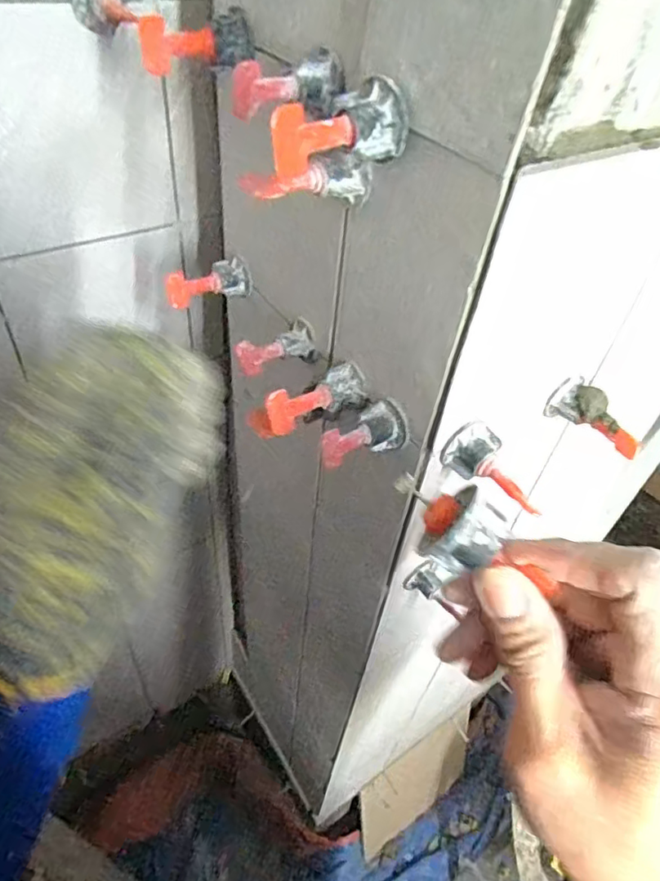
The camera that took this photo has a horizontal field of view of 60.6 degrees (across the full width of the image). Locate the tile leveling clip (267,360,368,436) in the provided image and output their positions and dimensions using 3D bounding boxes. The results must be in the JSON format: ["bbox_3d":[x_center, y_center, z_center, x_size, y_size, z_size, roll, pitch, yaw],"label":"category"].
[{"bbox_3d":[-0.009,-0.025,0.336,0.059,0.029,0.021,-13,48,-18],"label":"tile leveling clip"}]

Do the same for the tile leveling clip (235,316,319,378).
[{"bbox_3d":[-0.035,-0.060,0.364,0.051,0.025,0.024,-17,50,-21],"label":"tile leveling clip"}]

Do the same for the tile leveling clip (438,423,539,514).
[{"bbox_3d":[0.091,0.016,0.305,0.022,0.024,0.059,-29,55,-30],"label":"tile leveling clip"}]

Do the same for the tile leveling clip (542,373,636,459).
[{"bbox_3d":[0.163,-0.015,0.341,0.056,0.024,0.020,36,52,26],"label":"tile leveling clip"}]

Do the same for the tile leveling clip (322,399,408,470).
[{"bbox_3d":[0.019,-0.001,0.314,0.046,0.023,0.024,-30,56,-31],"label":"tile leveling clip"}]

